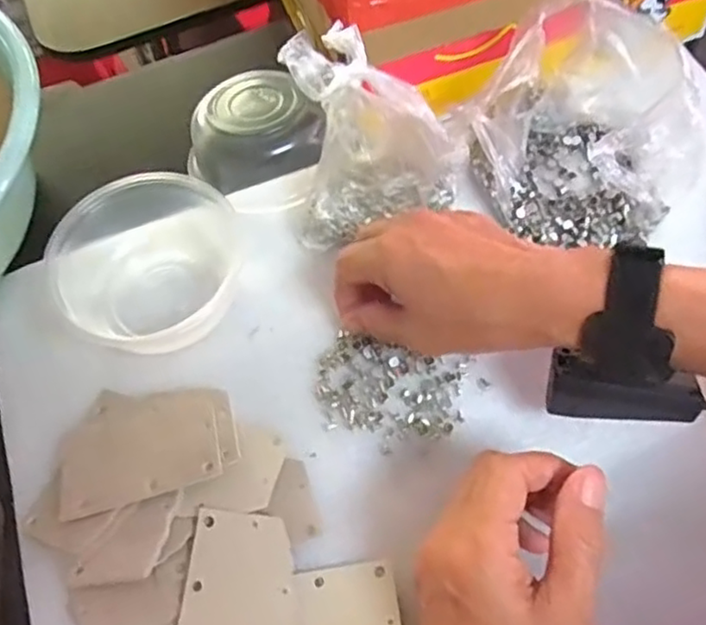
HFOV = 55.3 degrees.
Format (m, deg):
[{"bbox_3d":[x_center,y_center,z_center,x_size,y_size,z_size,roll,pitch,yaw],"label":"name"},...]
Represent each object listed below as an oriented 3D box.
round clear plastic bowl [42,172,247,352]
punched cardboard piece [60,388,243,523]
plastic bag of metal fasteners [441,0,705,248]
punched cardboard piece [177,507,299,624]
[{"bbox_3d":[-0.121,-0.030,0.400,0.107,0.055,0.094,-15,61,-4],"label":"round clear plastic bowl"},{"bbox_3d":[-0.110,0.068,0.357,0.095,0.010,0.060,-15,61,-4],"label":"punched cardboard piece"},{"bbox_3d":[0.136,-0.105,0.403,0.114,0.093,0.118,-41,66,-17],"label":"plastic bag of metal fasteners"},{"bbox_3d":[-0.054,0.140,0.323,0.055,0.004,0.085,5,65,2],"label":"punched cardboard piece"}]

